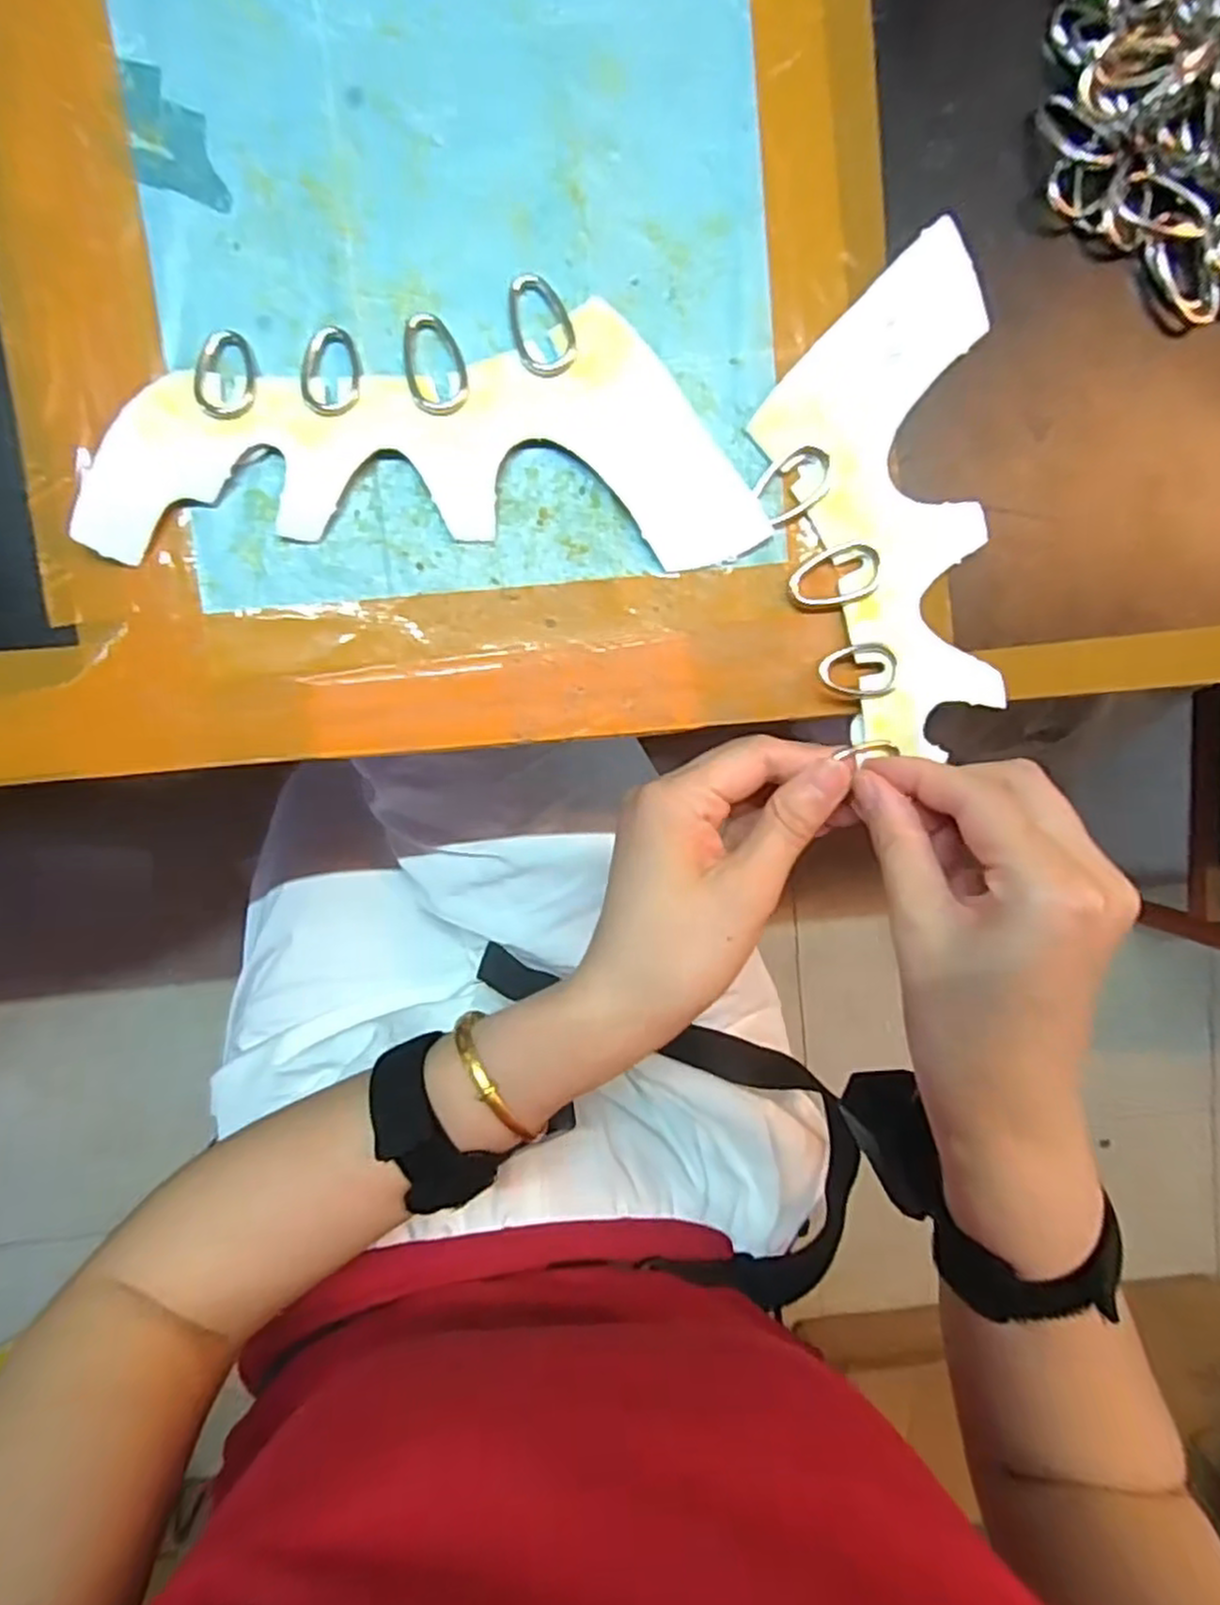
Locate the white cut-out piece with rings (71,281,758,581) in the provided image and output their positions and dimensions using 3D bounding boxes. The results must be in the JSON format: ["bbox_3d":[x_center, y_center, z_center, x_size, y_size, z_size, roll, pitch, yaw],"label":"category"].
[{"bbox_3d":[-0.061,-0.121,0.250,0.217,0.009,0.080,-3,94,-3],"label":"white cut-out piece with rings"}]

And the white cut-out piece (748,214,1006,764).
[{"bbox_3d":[0.095,-0.102,0.261,0.075,0.006,0.169,-6,94,-2],"label":"white cut-out piece"}]

